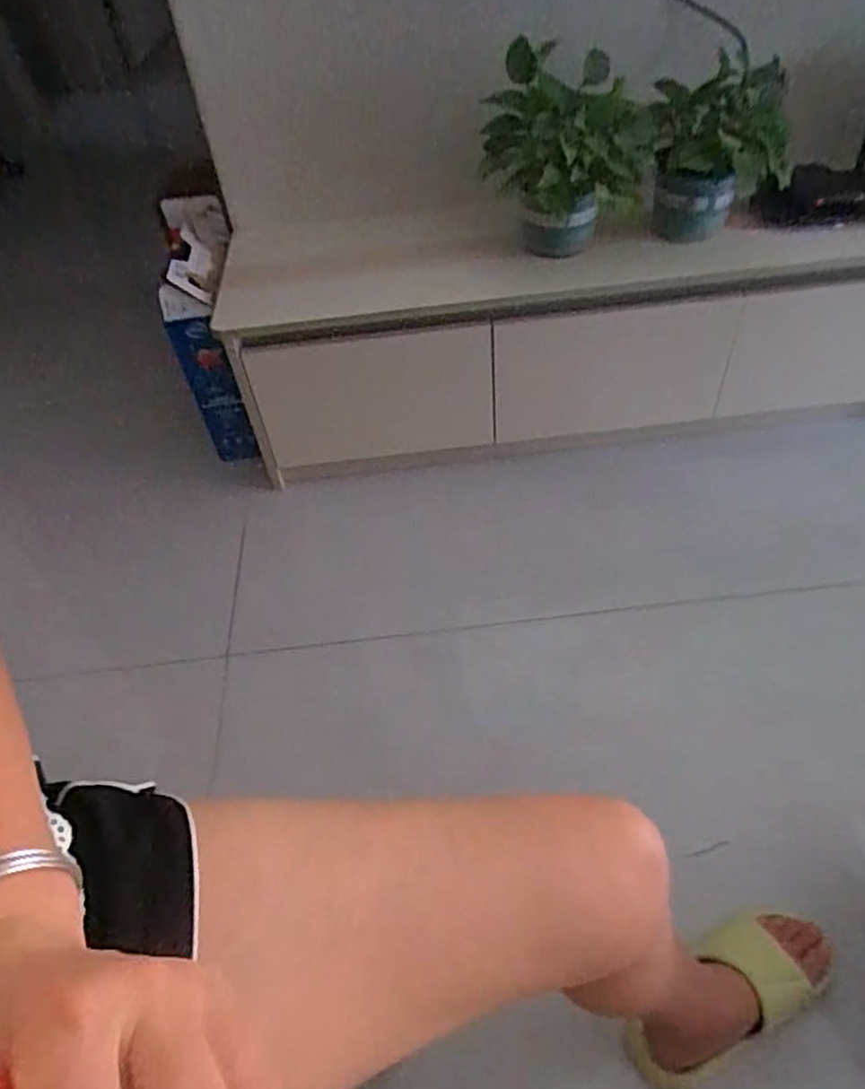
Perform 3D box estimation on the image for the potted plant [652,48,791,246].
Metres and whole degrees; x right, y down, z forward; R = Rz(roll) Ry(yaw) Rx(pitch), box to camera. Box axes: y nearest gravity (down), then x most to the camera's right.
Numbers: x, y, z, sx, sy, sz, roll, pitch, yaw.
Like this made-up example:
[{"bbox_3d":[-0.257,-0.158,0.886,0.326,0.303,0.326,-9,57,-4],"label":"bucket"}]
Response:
[{"bbox_3d":[0.423,-0.568,1.031,0.172,0.221,0.189,15,50,20],"label":"potted plant"}]

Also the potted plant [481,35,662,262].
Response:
[{"bbox_3d":[0.192,-0.537,0.985,0.211,0.264,0.160,11,49,16],"label":"potted plant"}]

